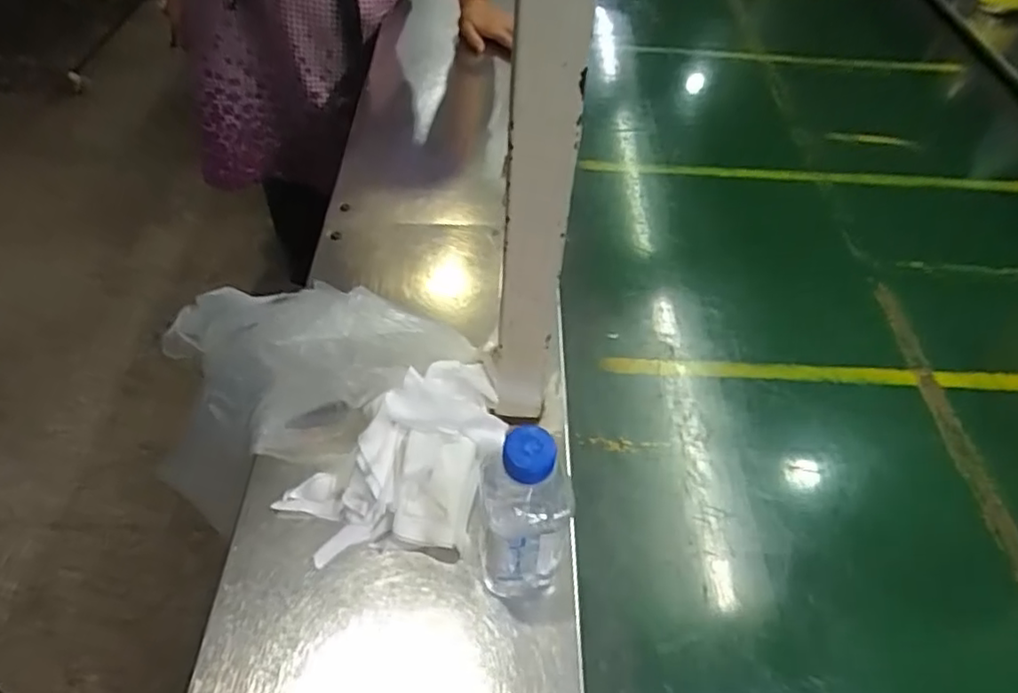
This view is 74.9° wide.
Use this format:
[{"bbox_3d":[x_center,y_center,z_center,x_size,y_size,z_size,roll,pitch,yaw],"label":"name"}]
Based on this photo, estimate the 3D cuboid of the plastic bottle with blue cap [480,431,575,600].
[{"bbox_3d":[0.010,0.117,0.456,0.060,0.177,0.062,3,50,-1],"label":"plastic bottle with blue cap"}]

